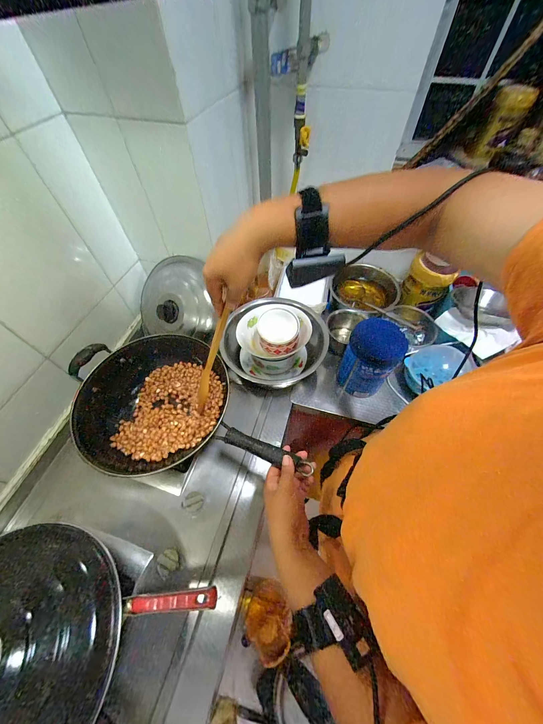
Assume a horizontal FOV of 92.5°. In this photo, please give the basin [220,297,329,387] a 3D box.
[{"bbox_3d":[0.013,-0.056,0.727,0.254,0.163,0.263,-1,57,1],"label":"basin"}]

